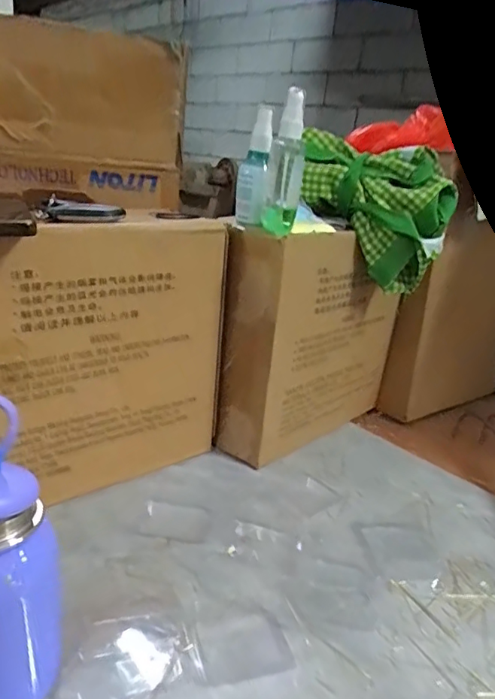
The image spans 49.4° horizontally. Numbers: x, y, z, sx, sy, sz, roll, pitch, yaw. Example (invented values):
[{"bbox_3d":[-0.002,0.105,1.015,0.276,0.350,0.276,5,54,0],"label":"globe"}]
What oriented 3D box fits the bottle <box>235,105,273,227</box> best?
[{"bbox_3d":[0.006,-0.188,0.554,0.031,0.114,0.040,6,20,-2],"label":"bottle"}]

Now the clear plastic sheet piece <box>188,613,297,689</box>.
[{"bbox_3d":[-0.006,0.219,0.395,0.072,0.004,0.049,-1,22,-21],"label":"clear plastic sheet piece"}]

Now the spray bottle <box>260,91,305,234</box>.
[{"bbox_3d":[0.038,-0.185,0.543,0.036,0.135,0.034,8,20,2],"label":"spray bottle"}]

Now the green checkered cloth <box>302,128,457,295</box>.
[{"bbox_3d":[0.140,-0.158,0.630,0.180,0.151,0.087,9,20,6],"label":"green checkered cloth"}]

